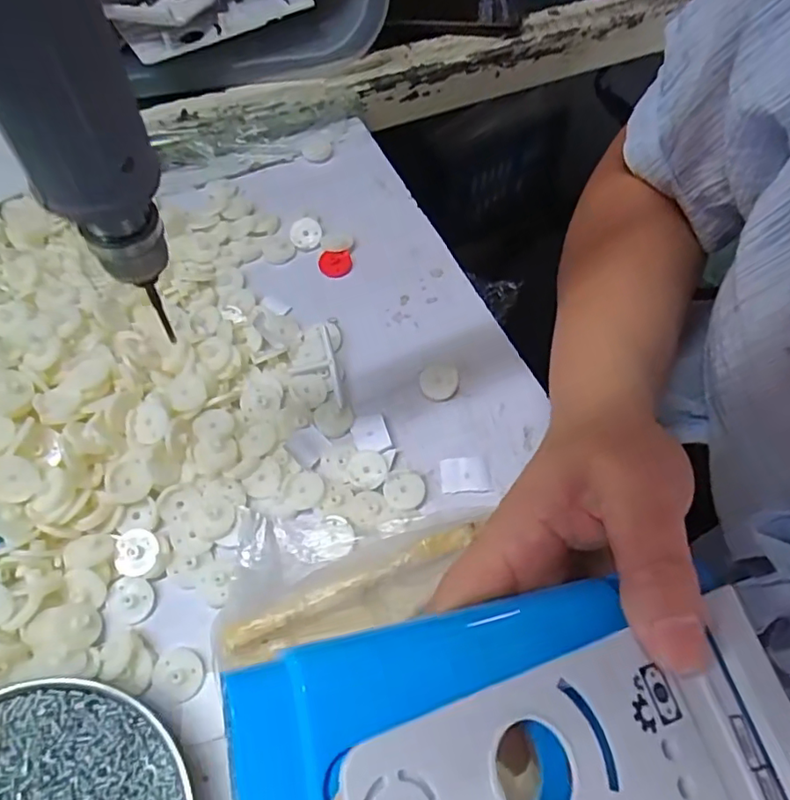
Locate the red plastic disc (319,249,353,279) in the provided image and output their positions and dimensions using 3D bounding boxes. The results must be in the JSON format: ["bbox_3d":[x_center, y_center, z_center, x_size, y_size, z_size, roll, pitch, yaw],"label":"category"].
[{"bbox_3d":[-0.042,-0.096,0.415,0.023,0.006,0.021,1,60,-1],"label":"red plastic disc"}]

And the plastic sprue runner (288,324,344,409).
[{"bbox_3d":[-0.051,-0.021,0.362,0.029,0.013,0.056,-10,61,-8],"label":"plastic sprue runner"}]

